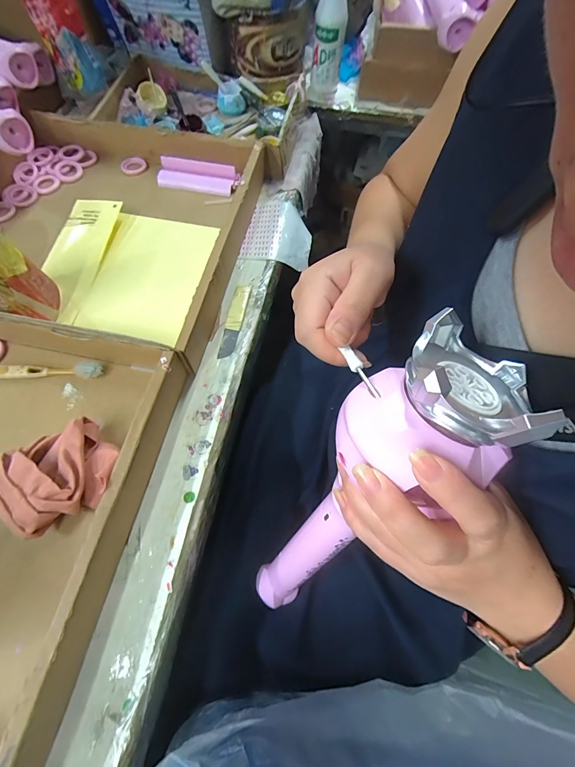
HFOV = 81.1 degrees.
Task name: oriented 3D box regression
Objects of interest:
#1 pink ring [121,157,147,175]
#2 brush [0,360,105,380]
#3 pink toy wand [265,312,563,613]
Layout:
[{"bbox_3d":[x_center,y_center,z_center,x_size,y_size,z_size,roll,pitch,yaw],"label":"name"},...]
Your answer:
[{"bbox_3d":[-0.234,-0.332,0.513,0.038,0.012,0.028,-34,73,-16],"label":"pink ring"},{"bbox_3d":[-0.271,-0.017,0.367,0.137,0.016,0.024,1,67,-3],"label":"brush"},{"bbox_3d":[0.040,0.107,0.267,0.083,0.339,0.079,33,43,10],"label":"pink toy wand"}]

